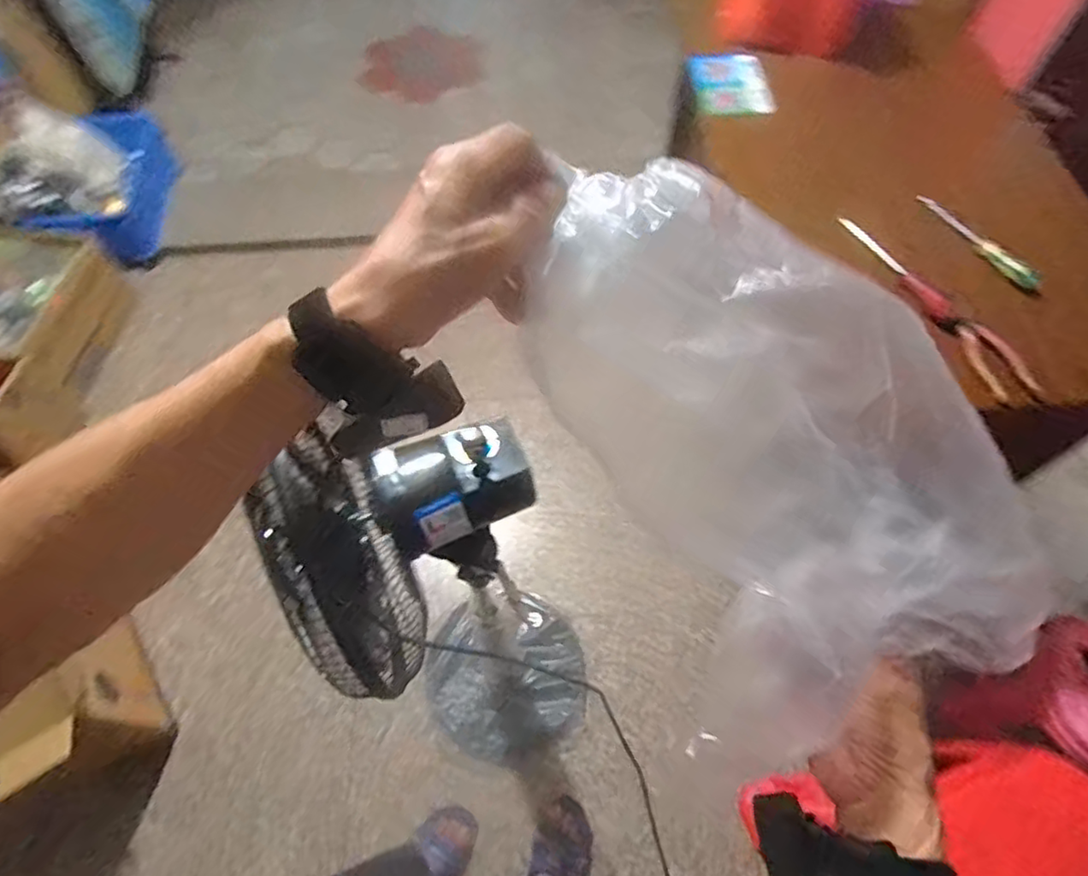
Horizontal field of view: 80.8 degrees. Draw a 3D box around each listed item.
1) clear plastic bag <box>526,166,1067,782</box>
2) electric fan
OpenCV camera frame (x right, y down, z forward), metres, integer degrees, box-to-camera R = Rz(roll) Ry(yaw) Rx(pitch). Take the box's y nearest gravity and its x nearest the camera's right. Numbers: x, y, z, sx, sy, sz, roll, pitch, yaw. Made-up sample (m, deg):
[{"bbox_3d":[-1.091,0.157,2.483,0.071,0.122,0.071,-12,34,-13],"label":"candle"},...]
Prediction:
[{"bbox_3d":[0.164,-0.008,0.420,0.421,0.130,0.181,38,90,-13],"label":"clear plastic bag"},{"bbox_3d":[-0.113,0.290,0.968,0.383,0.885,0.279,24,64,11],"label":"electric fan"}]

